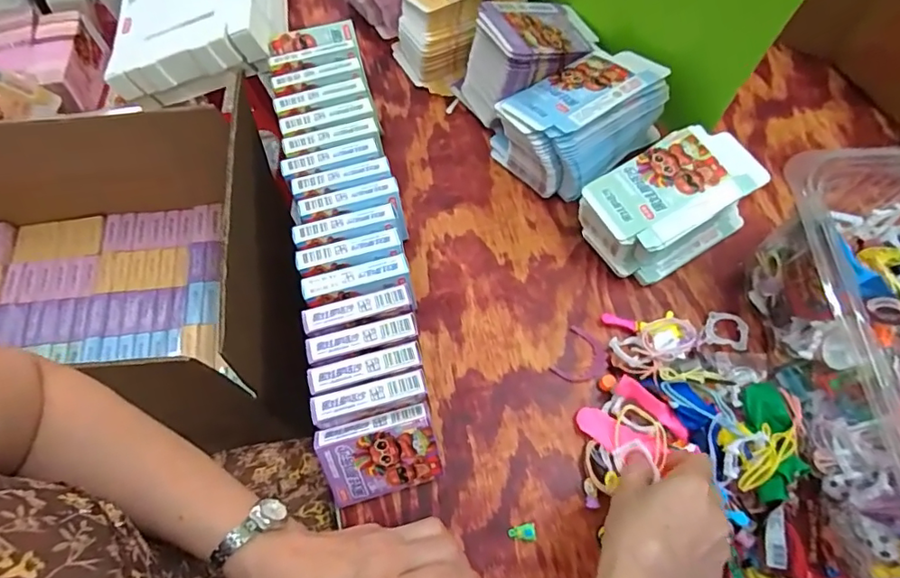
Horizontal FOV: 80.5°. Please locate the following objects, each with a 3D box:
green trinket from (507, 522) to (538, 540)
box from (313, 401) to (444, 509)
[{"bbox_3d":[0.059,0.200,0.437,0.023,0.006,0.011,-8,67,10],"label":"green trinket"},{"bbox_3d":[-0.055,0.136,0.430,0.090,0.068,0.019,-14,24,-5],"label":"box"}]

